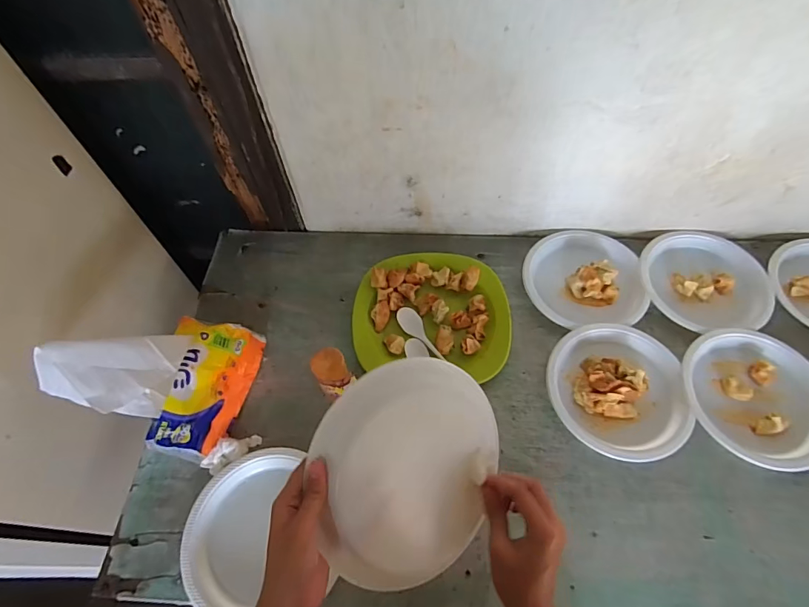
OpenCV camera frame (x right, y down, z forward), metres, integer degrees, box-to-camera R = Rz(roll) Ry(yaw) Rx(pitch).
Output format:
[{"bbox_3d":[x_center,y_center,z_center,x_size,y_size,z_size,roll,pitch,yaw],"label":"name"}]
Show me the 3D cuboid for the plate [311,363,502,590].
[{"bbox_3d":[0.003,0.153,0.393,0.173,0.024,0.197,28,82,-22],"label":"plate"}]

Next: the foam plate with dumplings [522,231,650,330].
[{"bbox_3d":[0.308,-0.047,0.745,0.191,0.035,0.185,-1,59,2],"label":"foam plate with dumplings"}]

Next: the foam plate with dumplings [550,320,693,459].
[{"bbox_3d":[0.314,0.123,0.644,0.192,0.032,0.194,-1,59,2],"label":"foam plate with dumplings"}]

